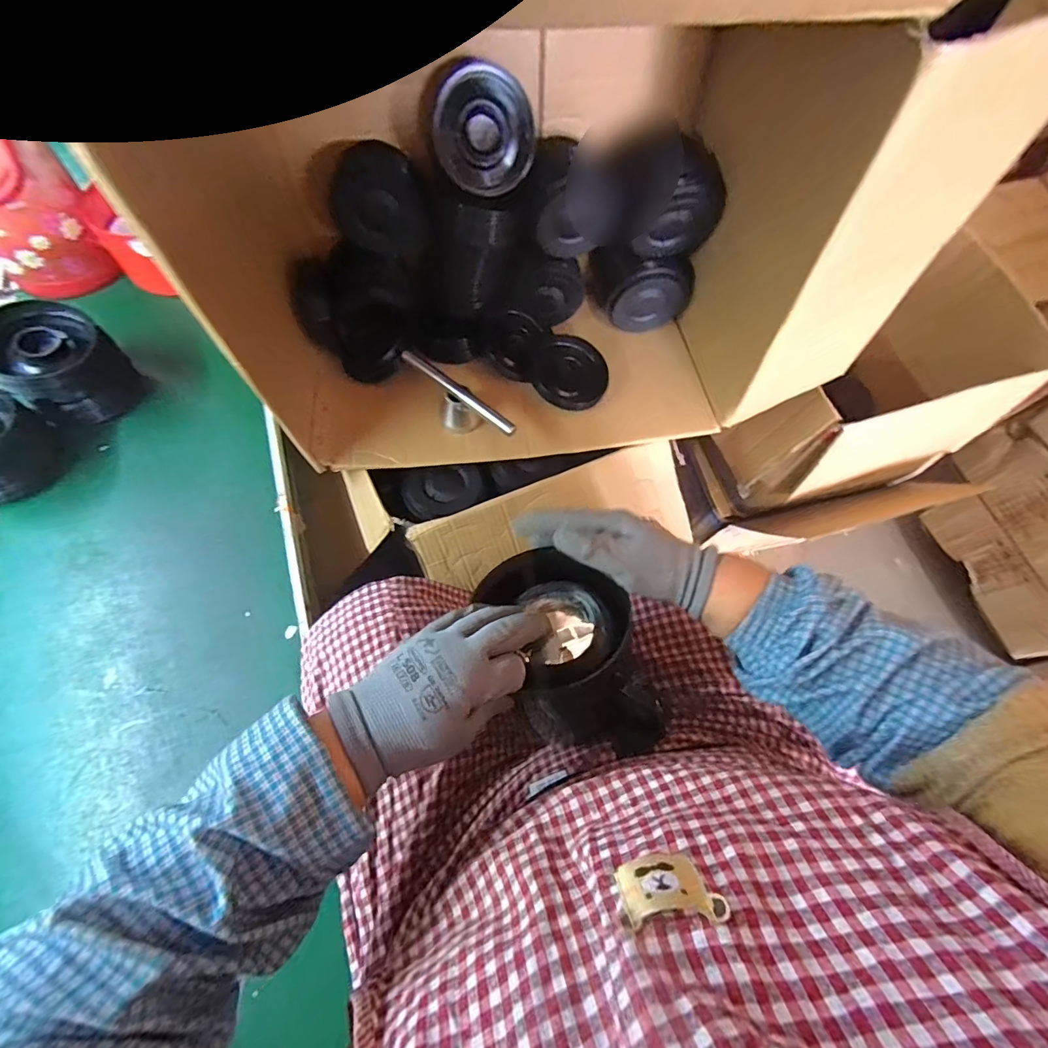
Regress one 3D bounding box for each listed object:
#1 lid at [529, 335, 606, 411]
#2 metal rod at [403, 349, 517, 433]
[{"bbox_3d":[0.069,-0.228,0.711,0.114,0.016,0.115,1,79,-5],"label":"lid"},{"bbox_3d":[-0.092,-0.184,0.653,0.197,0.016,0.018,37,69,13],"label":"metal rod"}]

